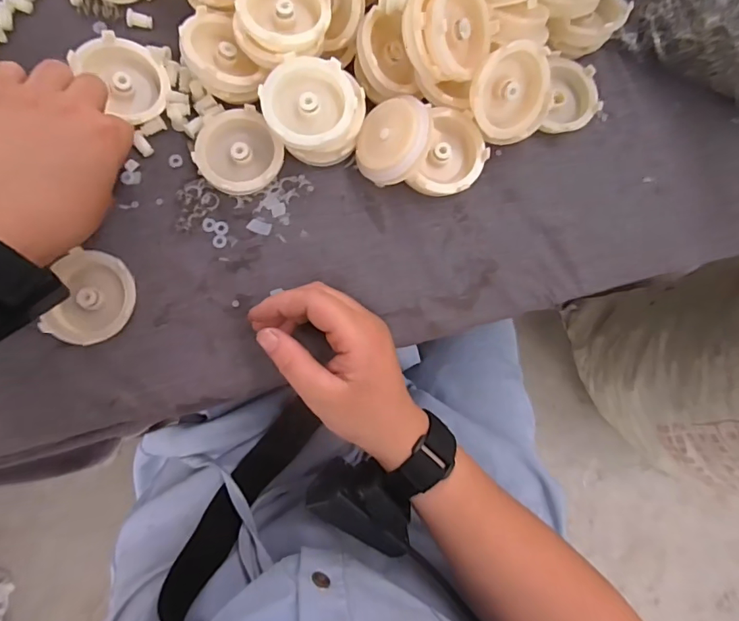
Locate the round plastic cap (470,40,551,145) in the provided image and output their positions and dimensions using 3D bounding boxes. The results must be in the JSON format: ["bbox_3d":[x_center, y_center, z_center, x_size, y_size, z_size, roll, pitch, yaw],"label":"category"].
[{"bbox_3d":[0.093,-0.144,0.314,0.057,0.016,0.063,-33,130,-4],"label":"round plastic cap"}]

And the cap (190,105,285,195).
[{"bbox_3d":[-0.091,-0.108,0.327,0.055,0.017,0.059,1,83,-6],"label":"cap"}]

